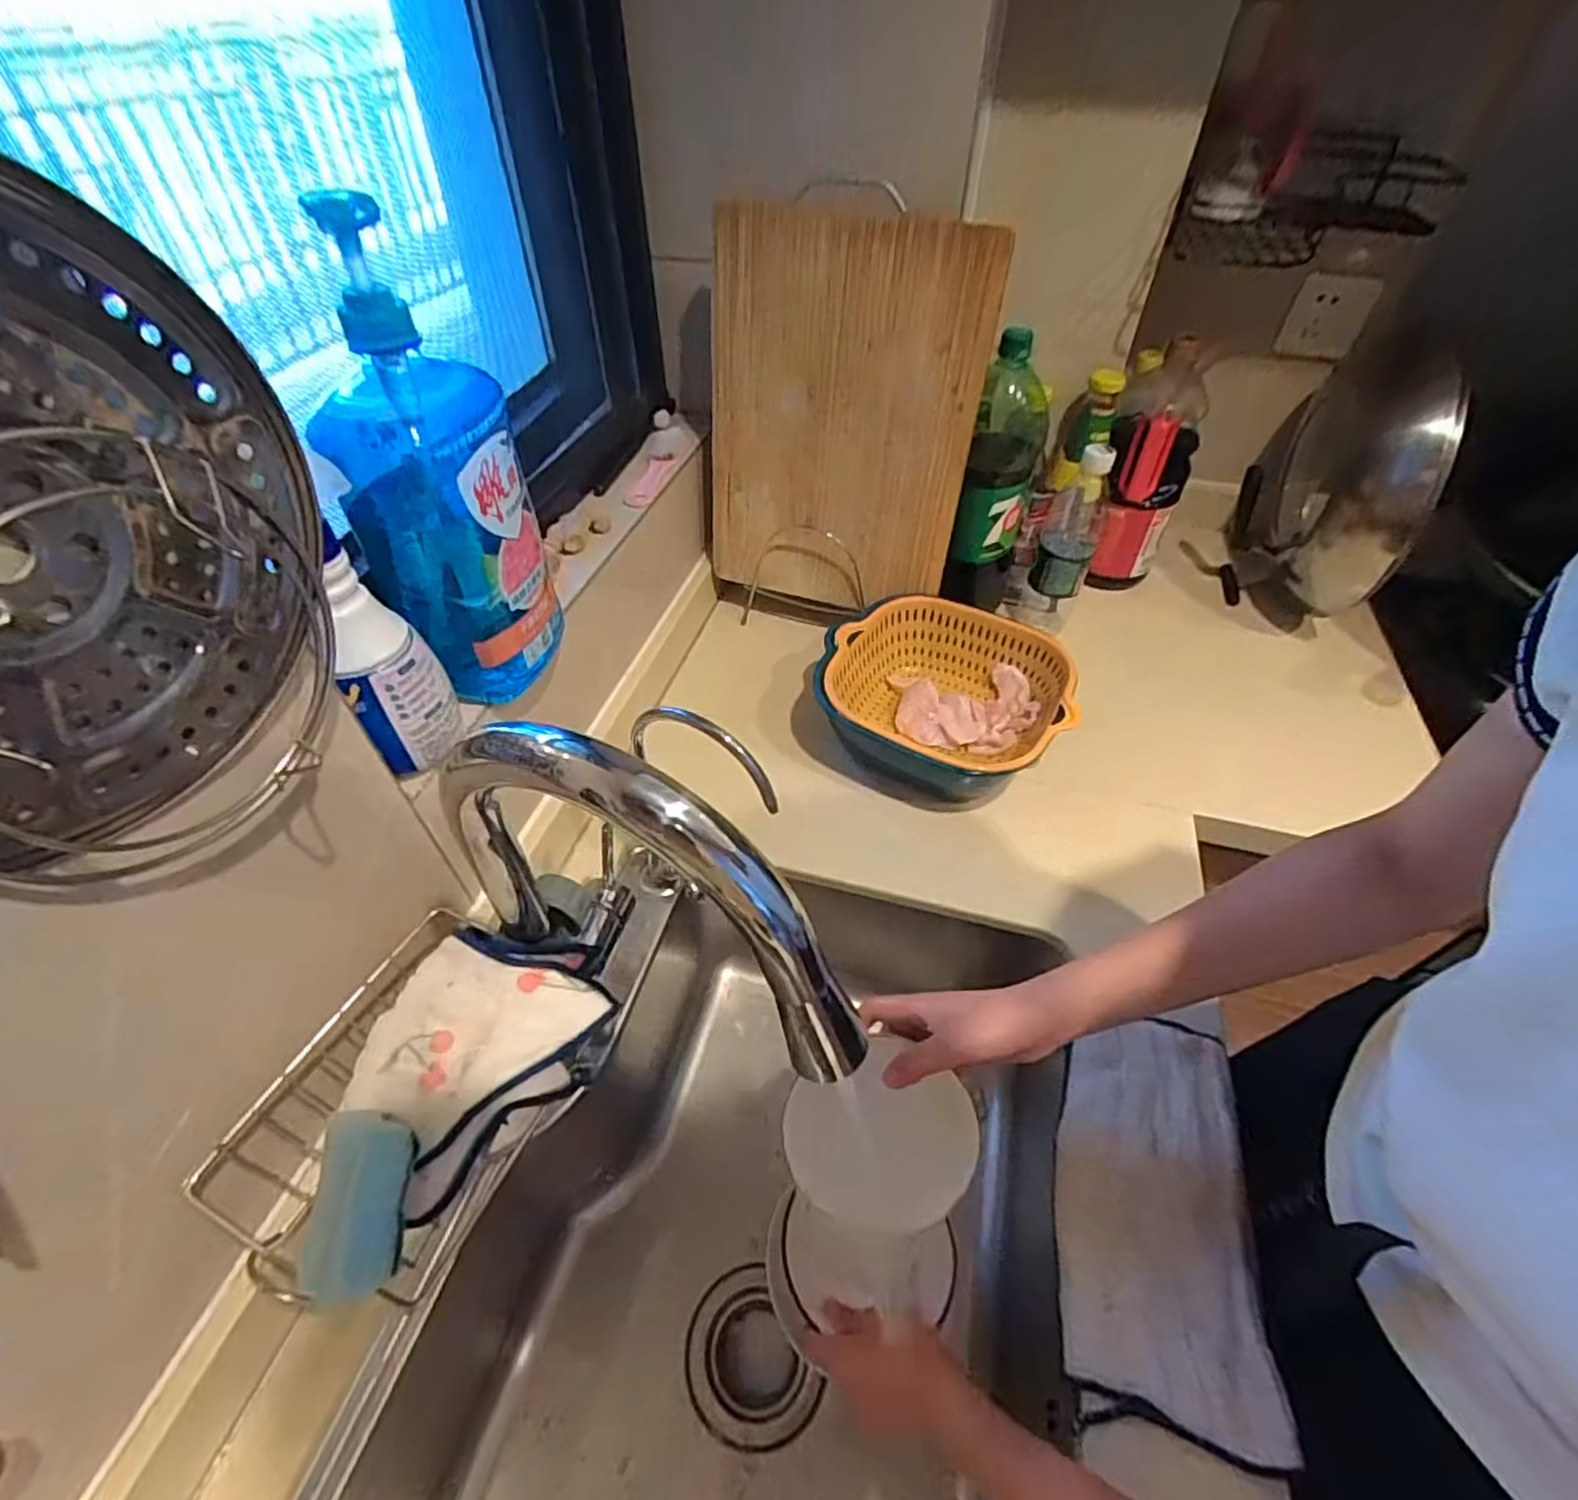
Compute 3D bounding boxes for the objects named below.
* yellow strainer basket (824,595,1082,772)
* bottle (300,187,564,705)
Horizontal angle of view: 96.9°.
[{"bbox_3d":[0.169,-0.060,0.745,0.234,0.095,0.187,19,50,16],"label":"yellow strainer basket"},{"bbox_3d":[-0.221,-0.165,0.437,0.090,0.275,0.086,0,47,-1],"label":"bottle"}]

